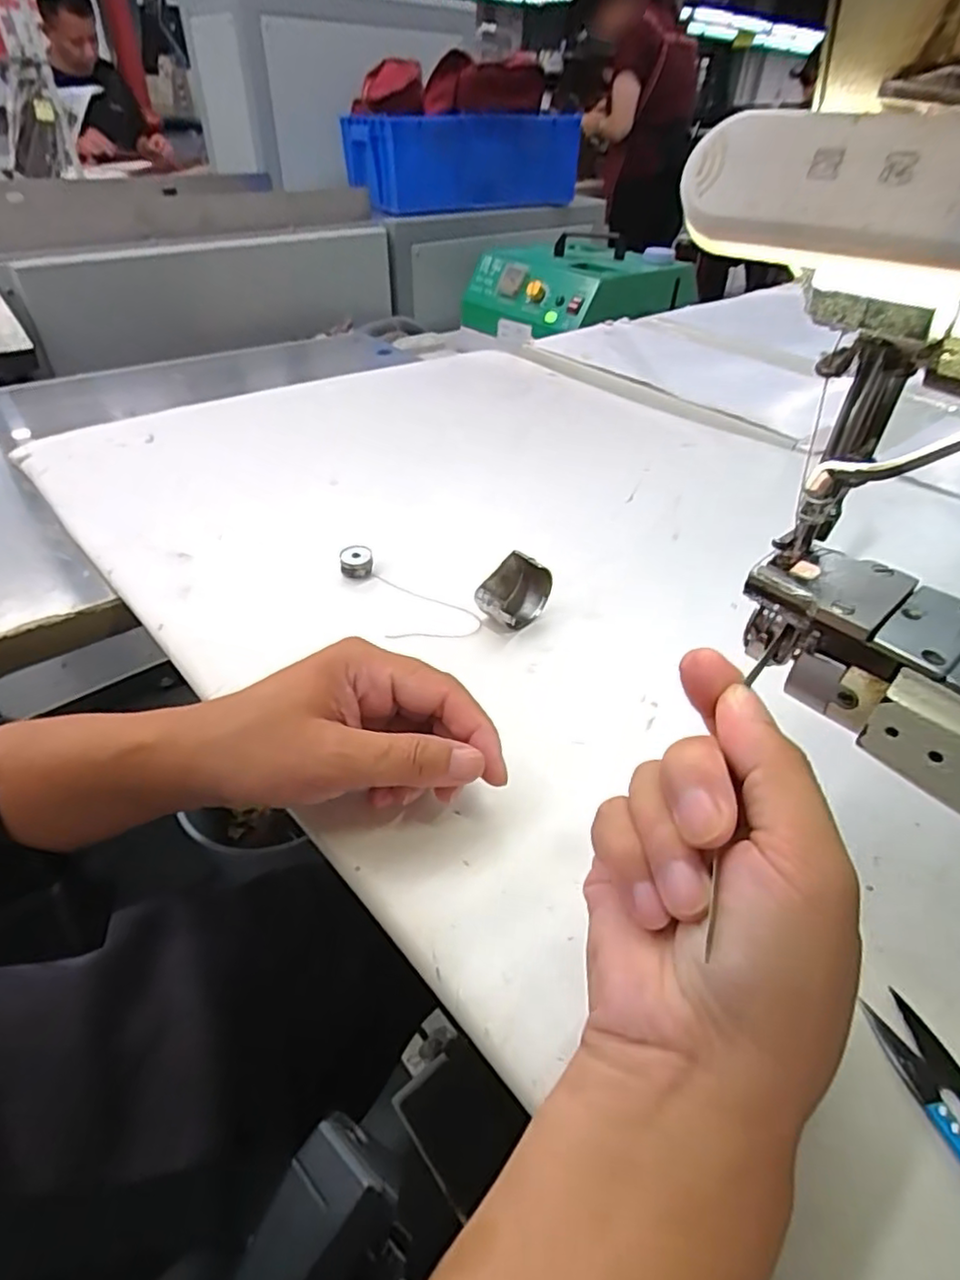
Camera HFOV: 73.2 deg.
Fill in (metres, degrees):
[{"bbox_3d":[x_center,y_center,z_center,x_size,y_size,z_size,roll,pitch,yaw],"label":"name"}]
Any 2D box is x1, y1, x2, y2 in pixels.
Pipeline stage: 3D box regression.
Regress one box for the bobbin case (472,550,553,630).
[{"bbox_3d":[0.022,-0.029,0.411,0.030,0.040,0.048,31,47,30],"label":"bobbin case"}]

